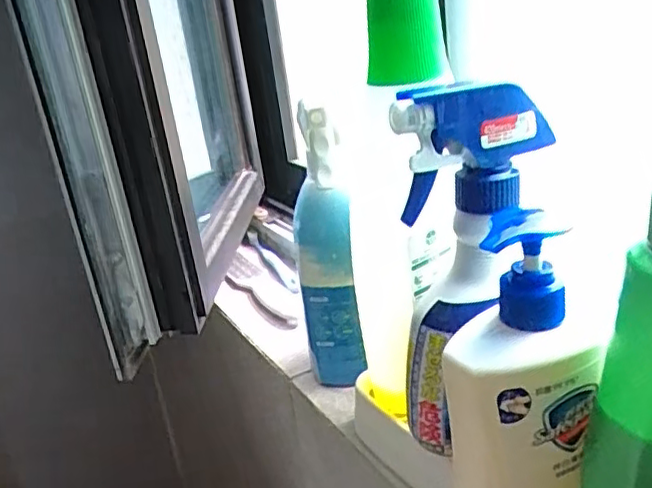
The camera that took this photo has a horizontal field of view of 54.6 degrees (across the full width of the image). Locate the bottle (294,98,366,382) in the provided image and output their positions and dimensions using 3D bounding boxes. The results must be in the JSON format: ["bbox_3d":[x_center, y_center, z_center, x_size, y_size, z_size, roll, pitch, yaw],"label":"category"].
[{"bbox_3d":[0.000,0.016,0.491,0.051,0.218,0.050,-7,23,-2],"label":"bottle"}]

